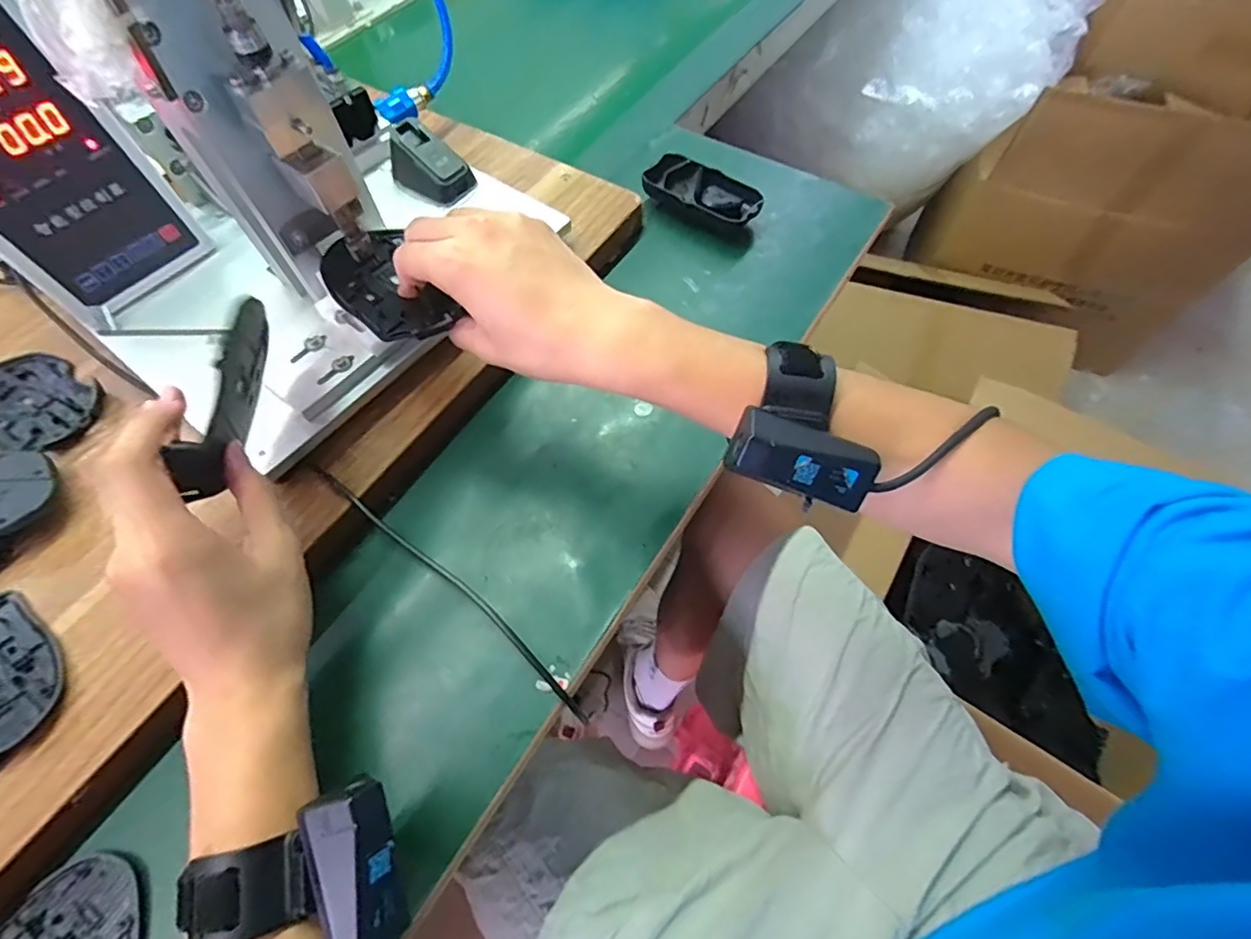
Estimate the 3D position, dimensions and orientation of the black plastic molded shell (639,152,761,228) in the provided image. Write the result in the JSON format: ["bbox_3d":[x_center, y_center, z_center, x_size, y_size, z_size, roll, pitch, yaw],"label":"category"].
[{"bbox_3d":[0.073,-0.250,0.518,0.106,0.029,0.054,29,66,15],"label":"black plastic molded shell"}]

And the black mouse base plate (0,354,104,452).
[{"bbox_3d":[-0.432,-0.050,0.406,0.115,0.011,0.070,23,65,12],"label":"black mouse base plate"}]

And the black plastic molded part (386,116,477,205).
[{"bbox_3d":[-0.161,-0.252,0.463,0.064,0.041,0.036,29,66,14],"label":"black plastic molded part"}]

